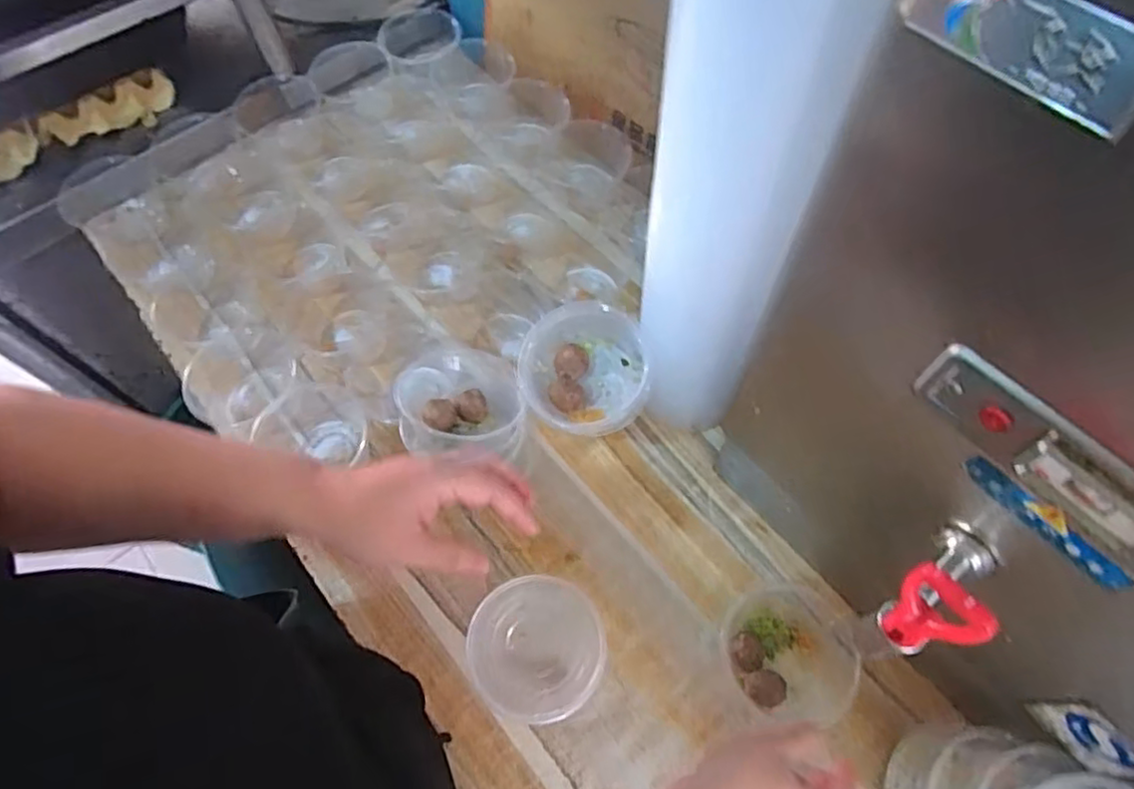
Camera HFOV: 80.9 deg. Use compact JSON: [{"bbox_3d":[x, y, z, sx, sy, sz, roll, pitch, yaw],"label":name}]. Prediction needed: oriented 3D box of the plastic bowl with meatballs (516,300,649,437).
[{"bbox_3d":[0.014,-0.024,0.593,0.114,0.065,0.108,-1,63,2],"label":"plastic bowl with meatballs"}]

